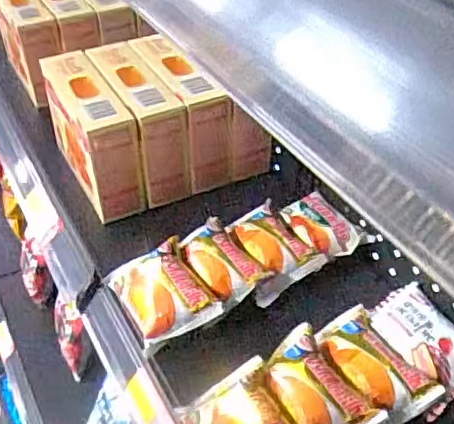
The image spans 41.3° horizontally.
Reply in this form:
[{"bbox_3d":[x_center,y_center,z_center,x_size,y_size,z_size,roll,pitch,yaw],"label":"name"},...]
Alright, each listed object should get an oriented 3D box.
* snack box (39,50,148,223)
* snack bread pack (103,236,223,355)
[{"bbox_3d":[-0.149,-0.084,0.657,0.054,0.118,0.158,-20,44,-24],"label":"snack box"},{"bbox_3d":[-0.058,0.073,0.533,0.071,0.032,0.096,-38,63,-3],"label":"snack bread pack"}]

